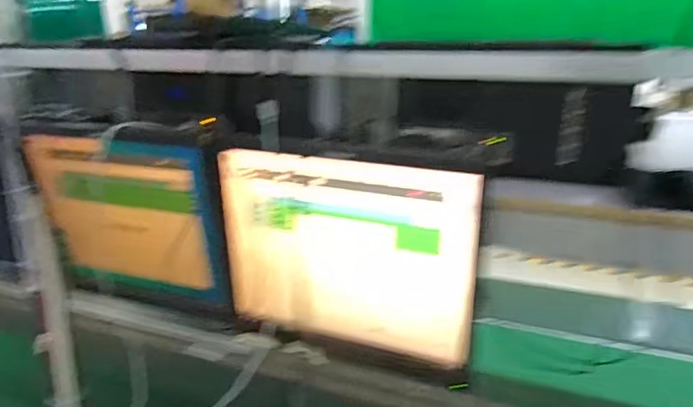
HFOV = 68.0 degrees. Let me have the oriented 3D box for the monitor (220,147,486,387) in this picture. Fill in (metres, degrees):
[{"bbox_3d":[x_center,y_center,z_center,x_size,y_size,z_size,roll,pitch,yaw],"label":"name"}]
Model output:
[{"bbox_3d":[0.005,0.083,0.713,0.351,0.300,0.072,6,19,19],"label":"monitor"}]

